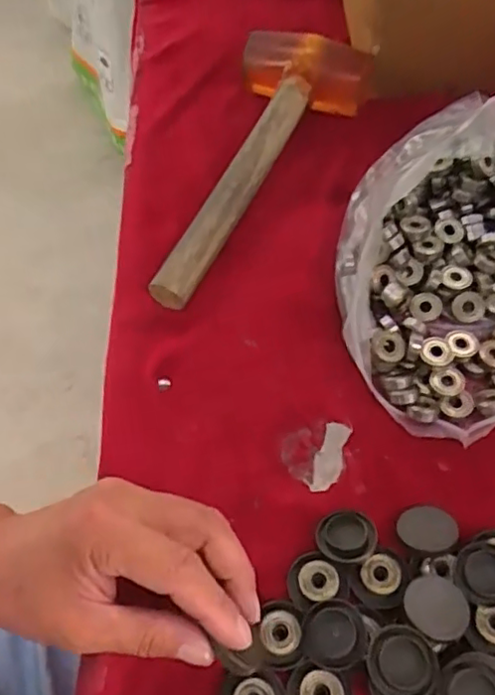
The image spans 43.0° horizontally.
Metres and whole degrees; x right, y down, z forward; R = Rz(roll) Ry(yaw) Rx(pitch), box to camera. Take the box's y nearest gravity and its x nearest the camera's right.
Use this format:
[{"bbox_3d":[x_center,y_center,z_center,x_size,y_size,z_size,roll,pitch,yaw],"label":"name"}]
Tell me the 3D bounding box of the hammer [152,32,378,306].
[{"bbox_3d":[-0.003,-0.151,0.496,0.098,0.052,0.278,23,62,16],"label":"hammer"}]

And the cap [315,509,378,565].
[{"bbox_3d":[0.056,0.106,0.356,0.033,0.005,0.032,-15,41,14],"label":"cap"}]

